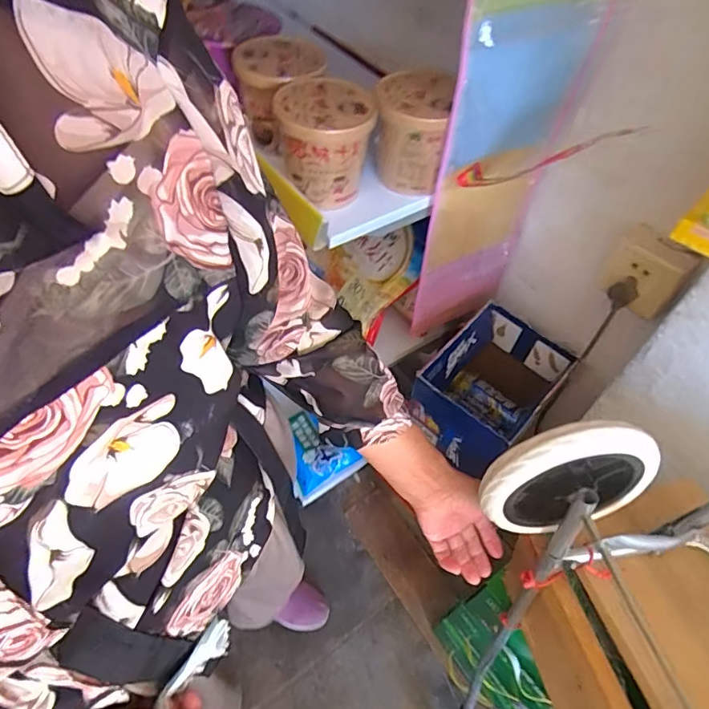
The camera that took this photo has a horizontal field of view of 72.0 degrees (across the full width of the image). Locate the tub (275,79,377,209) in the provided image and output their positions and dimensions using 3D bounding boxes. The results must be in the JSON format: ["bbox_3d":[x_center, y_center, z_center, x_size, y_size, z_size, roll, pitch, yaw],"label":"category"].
[{"bbox_3d":[-0.033,-0.257,0.601,0.112,0.109,0.101,-5,56,-3],"label":"tub"}]

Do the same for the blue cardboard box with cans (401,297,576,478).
[{"bbox_3d":[0.235,0.082,0.886,0.178,0.220,0.226,37,64,22],"label":"blue cardboard box with cans"}]

